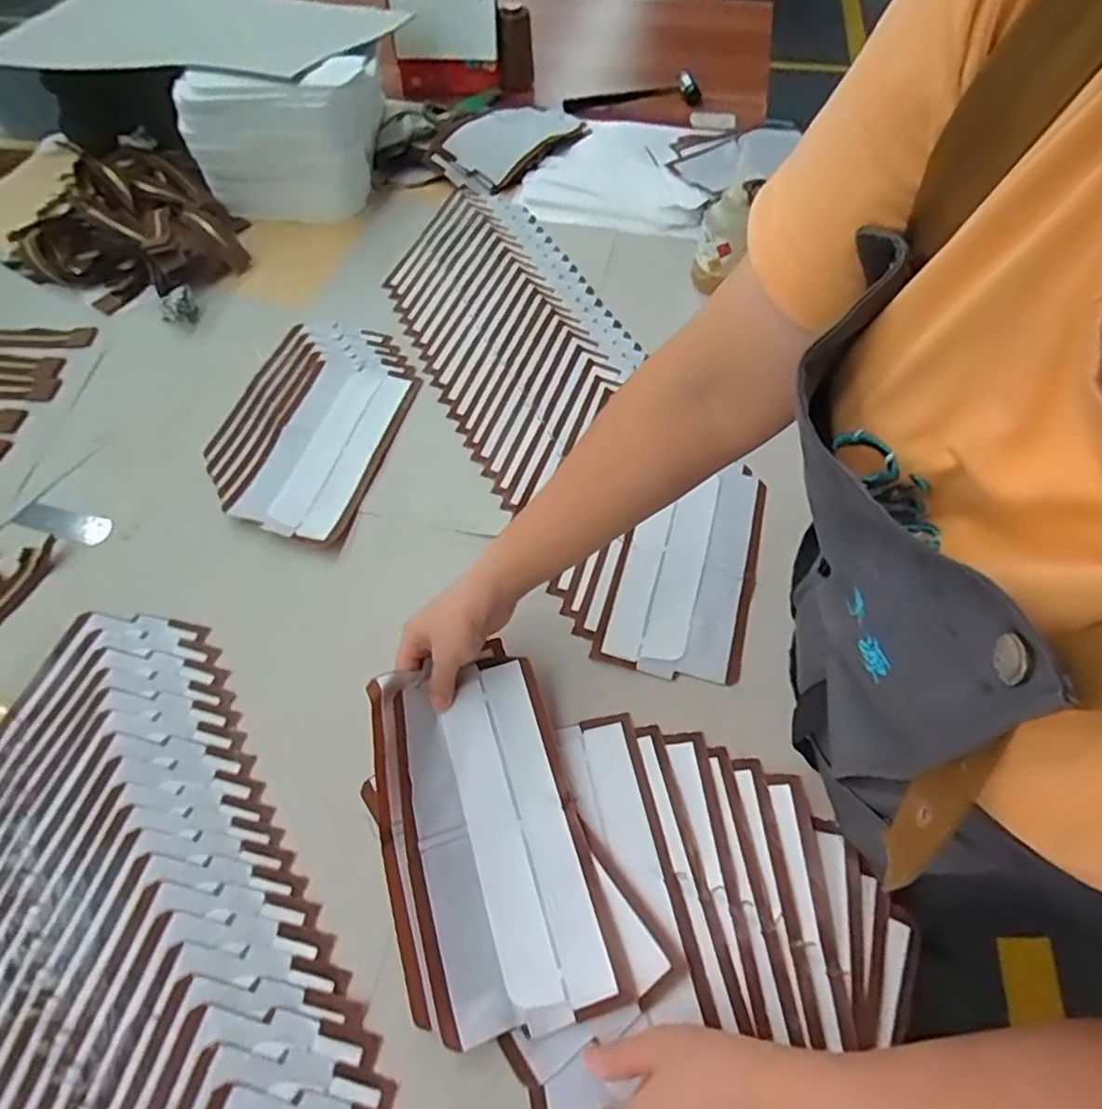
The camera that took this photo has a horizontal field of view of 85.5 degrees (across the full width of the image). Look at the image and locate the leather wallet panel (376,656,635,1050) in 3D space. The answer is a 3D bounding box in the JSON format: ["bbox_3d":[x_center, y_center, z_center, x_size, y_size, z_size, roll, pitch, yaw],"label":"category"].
[{"bbox_3d":[-0.046,0.196,0.425,0.128,0.051,0.234,-15,59,-9],"label":"leather wallet panel"}]

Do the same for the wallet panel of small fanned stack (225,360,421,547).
[{"bbox_3d":[-0.239,-0.121,0.651,0.117,0.019,0.243,12,59,8],"label":"wallet panel of small fanned stack"}]

